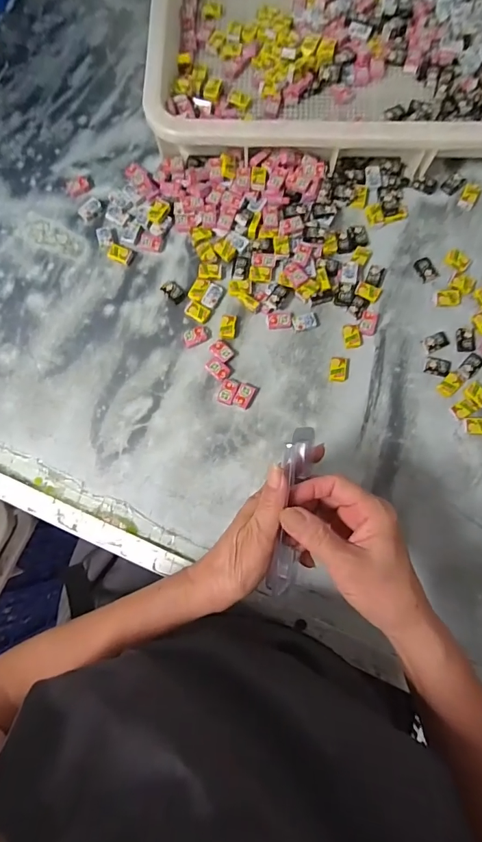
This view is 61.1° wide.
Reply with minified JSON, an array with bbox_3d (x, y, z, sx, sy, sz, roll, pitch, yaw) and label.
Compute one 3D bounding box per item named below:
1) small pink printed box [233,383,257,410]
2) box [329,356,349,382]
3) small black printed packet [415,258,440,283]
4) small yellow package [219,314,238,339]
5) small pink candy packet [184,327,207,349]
[{"bbox_3d":[0.004,-0.028,0.448,0.019,0.008,0.027,23,80,6],"label":"small pink printed box"},{"bbox_3d":[0.109,-0.057,0.450,0.021,0.008,0.029,7,78,3],"label":"box"},{"bbox_3d":[0.214,-0.175,0.470,0.020,0.008,0.029,-22,78,-3],"label":"small black printed packet"},{"bbox_3d":[-0.014,-0.107,0.462,0.018,0.008,0.027,7,78,3],"label":"small yellow package"},{"bbox_3d":[-0.051,-0.095,0.461,0.026,0.009,0.020,-17,78,-2],"label":"small pink candy packet"}]

